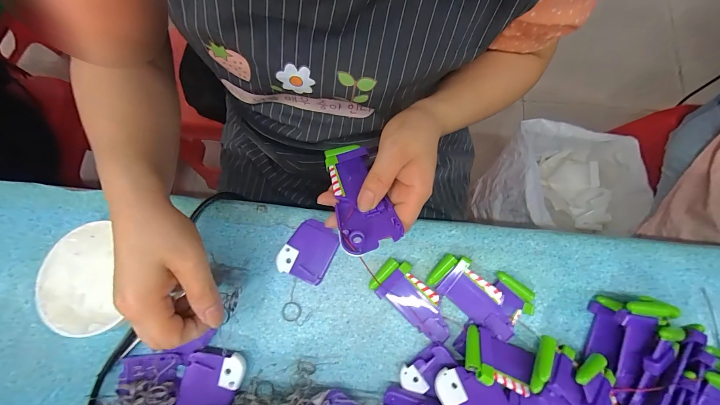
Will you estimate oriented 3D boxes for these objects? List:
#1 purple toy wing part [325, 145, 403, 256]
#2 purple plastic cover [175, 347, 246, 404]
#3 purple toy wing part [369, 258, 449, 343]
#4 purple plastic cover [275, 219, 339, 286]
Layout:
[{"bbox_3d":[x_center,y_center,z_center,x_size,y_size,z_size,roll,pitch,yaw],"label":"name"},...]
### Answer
[{"bbox_3d":[-0.001,-0.008,0.279,0.049,0.009,0.118,-13,55,-2],"label":"purple toy wing part"},{"bbox_3d":[-0.136,0.167,0.283,0.053,0.021,0.056,8,76,3],"label":"purple plastic cover"},{"bbox_3d":[0.053,0.096,0.300,0.085,0.012,0.040,41,80,10],"label":"purple toy wing part"},{"bbox_3d":[-0.054,0.050,0.319,0.053,0.007,0.060,22,78,6],"label":"purple plastic cover"}]

